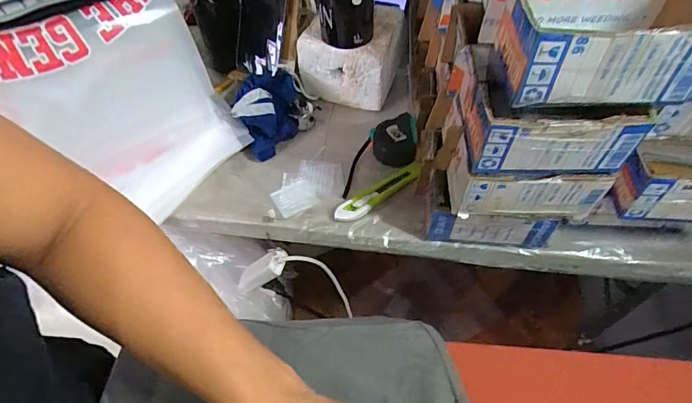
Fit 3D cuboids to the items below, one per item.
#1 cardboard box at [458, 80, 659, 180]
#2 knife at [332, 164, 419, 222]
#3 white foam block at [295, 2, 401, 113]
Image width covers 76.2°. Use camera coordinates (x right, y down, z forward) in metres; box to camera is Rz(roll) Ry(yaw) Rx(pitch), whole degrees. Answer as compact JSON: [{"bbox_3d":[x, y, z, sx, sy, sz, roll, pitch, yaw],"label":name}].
[{"bbox_3d":[0.207,-0.085,0.456,0.153,0.083,0.093,-1,55,0],"label":"cardboard box"},{"bbox_3d":[0.049,-0.016,0.648,0.155,0.018,0.031,-33,61,-21],"label":"knife"},{"bbox_3d":[0.011,-0.259,0.749,0.149,0.130,0.132,15,57,11],"label":"white foam block"}]

